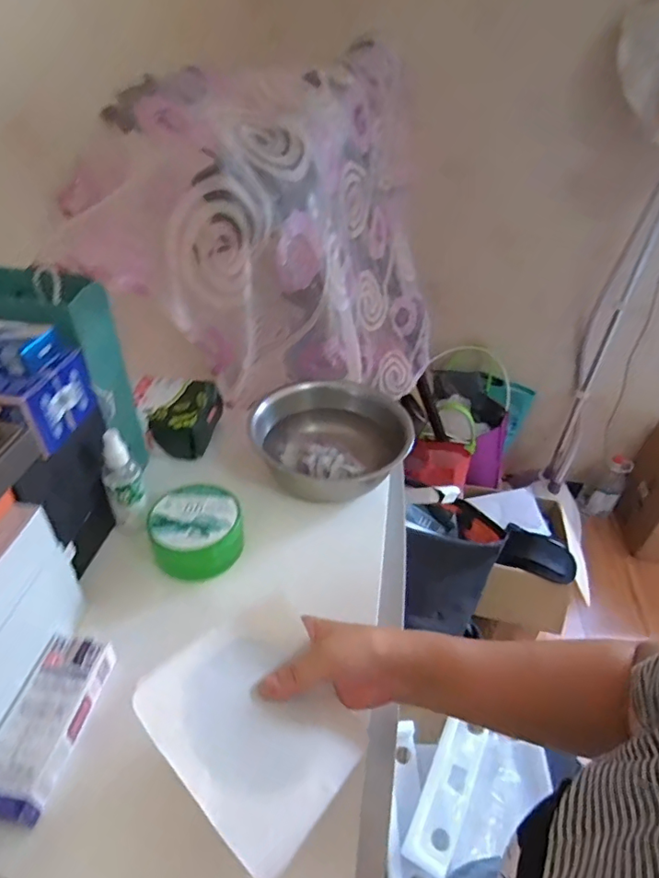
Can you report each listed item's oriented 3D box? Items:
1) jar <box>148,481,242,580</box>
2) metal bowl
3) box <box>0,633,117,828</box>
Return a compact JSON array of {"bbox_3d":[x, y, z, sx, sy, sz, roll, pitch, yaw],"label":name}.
[{"bbox_3d":[-0.148,0.101,0.572,0.094,0.055,0.087,2,40,-1],"label":"jar"},{"bbox_3d":[0.001,0.008,0.681,0.184,0.080,0.200,23,44,23],"label":"metal bowl"},{"bbox_3d":[-0.231,0.229,0.420,0.056,0.026,0.133,7,40,5],"label":"box"}]

